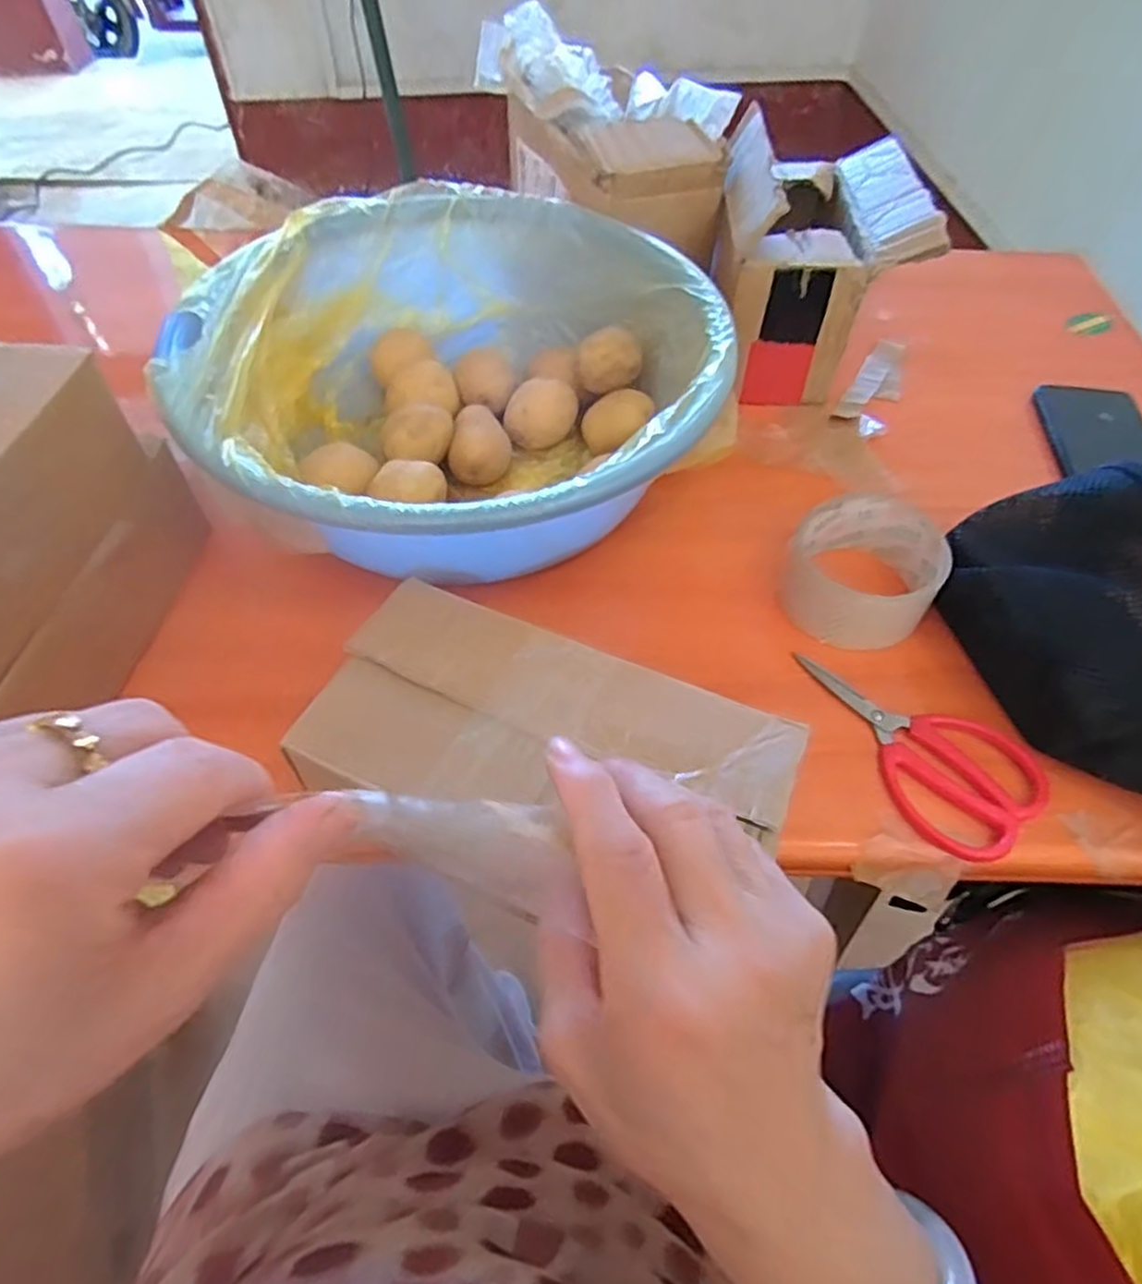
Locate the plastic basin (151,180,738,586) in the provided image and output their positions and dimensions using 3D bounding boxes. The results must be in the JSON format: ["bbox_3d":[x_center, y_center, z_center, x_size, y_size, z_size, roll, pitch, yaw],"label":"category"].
[{"bbox_3d":[-0.070,-0.157,0.485,0.317,0.119,0.319,0,56,-1],"label":"plastic basin"}]

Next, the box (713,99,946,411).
[{"bbox_3d":[0.183,-0.291,0.570,0.136,0.139,0.170,5,56,2],"label":"box"}]

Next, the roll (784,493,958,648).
[{"bbox_3d":[0.179,-0.045,0.454,0.085,0.043,0.092,0,56,-1],"label":"roll"}]

